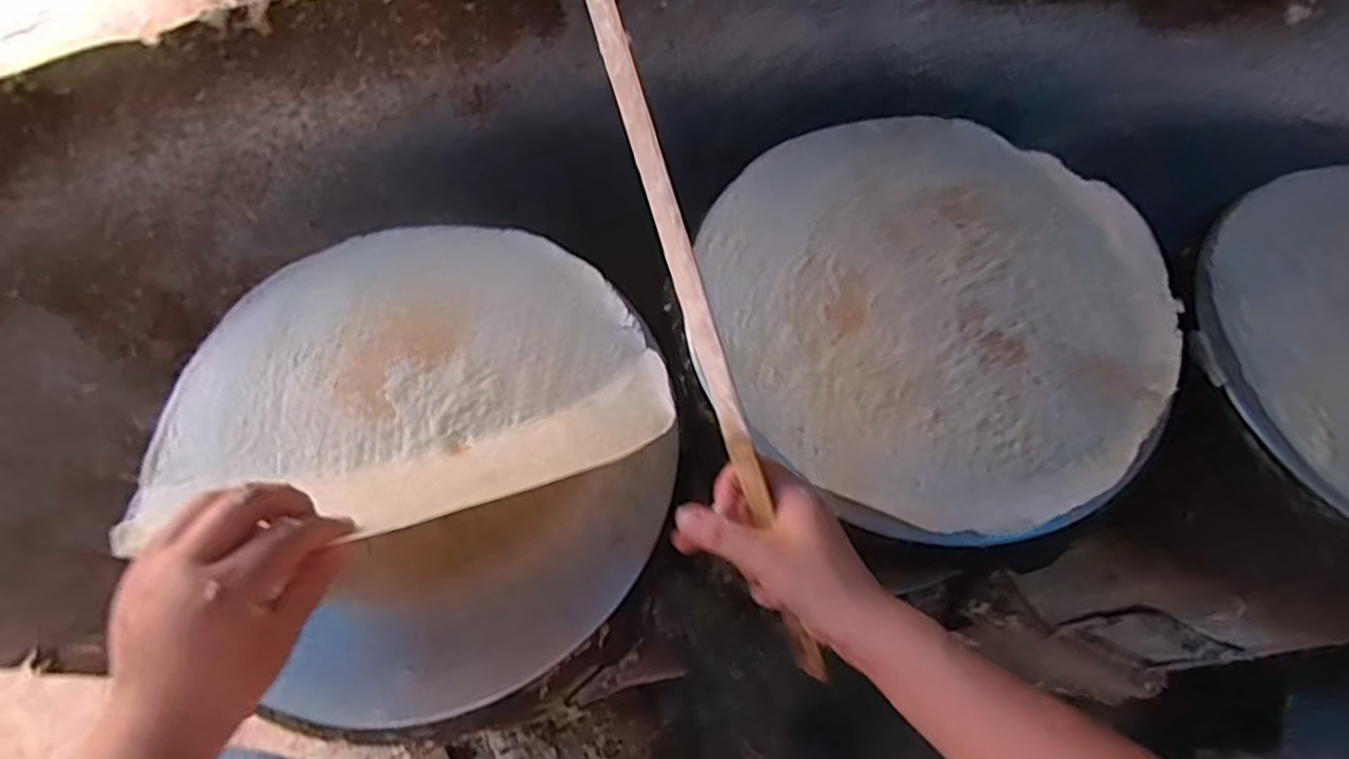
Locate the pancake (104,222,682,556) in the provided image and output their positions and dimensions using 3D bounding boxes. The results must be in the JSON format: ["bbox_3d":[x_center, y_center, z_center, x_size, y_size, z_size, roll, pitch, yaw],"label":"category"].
[{"bbox_3d":[-0.190,-0.024,0.505,0.354,0.116,0.265,-2,66,-4],"label":"pancake"}]

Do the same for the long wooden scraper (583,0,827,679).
[{"bbox_3d":[0.017,-0.025,0.418,0.012,0.025,0.431,-20,98,-11],"label":"long wooden scraper"}]

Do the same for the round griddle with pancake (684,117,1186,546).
[{"bbox_3d":[0.196,-0.063,0.568,0.356,0.030,0.347,1,66,-3],"label":"round griddle with pancake"}]

